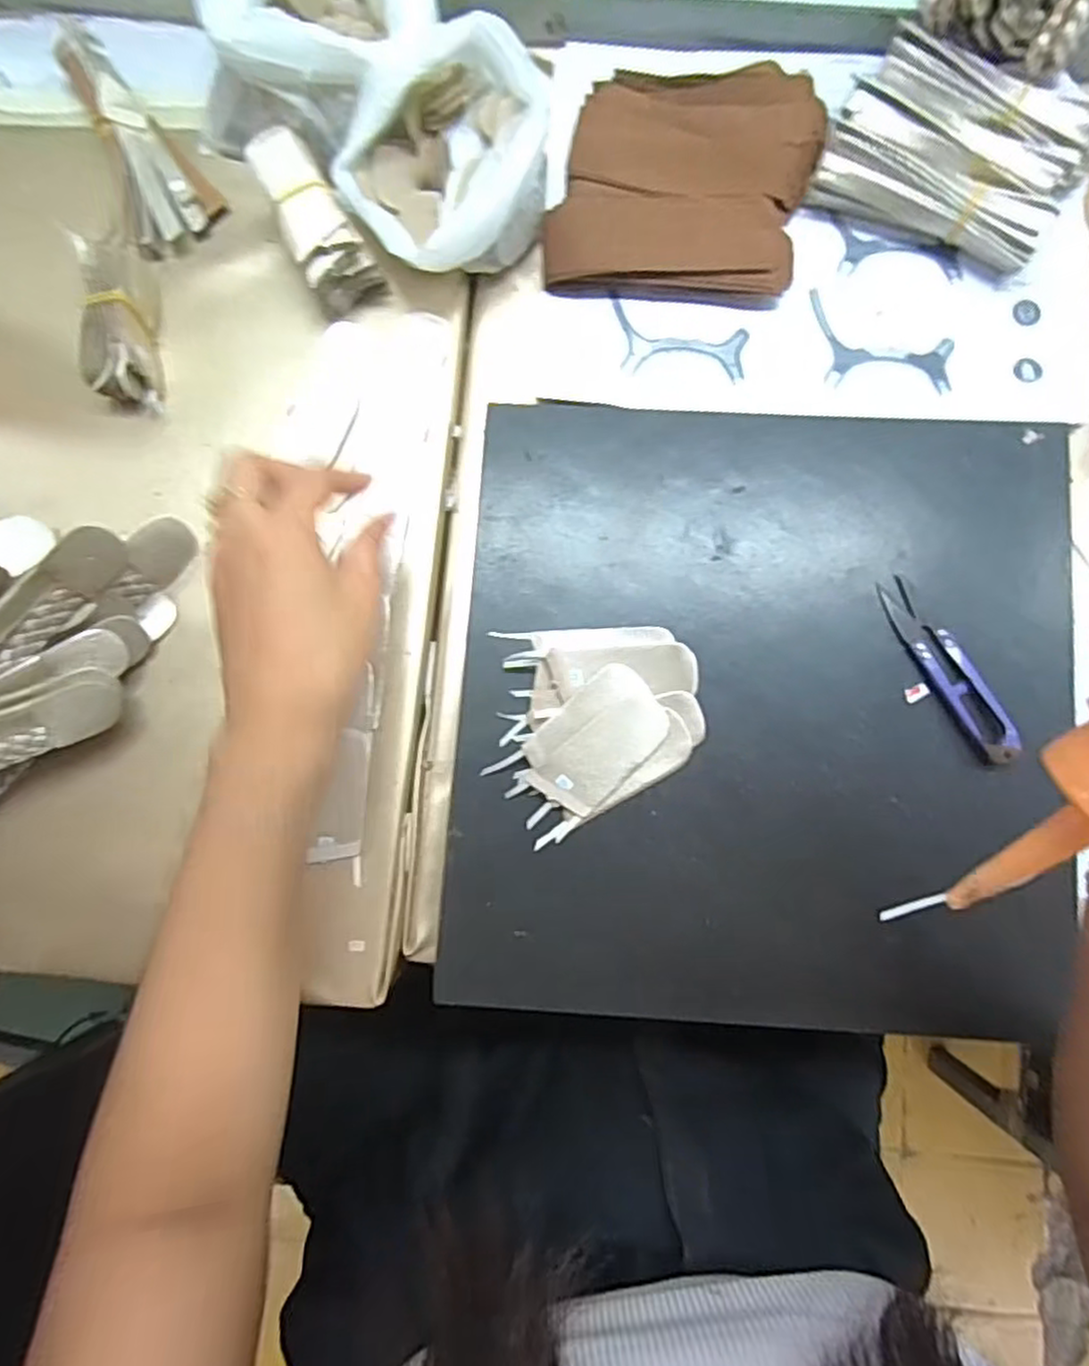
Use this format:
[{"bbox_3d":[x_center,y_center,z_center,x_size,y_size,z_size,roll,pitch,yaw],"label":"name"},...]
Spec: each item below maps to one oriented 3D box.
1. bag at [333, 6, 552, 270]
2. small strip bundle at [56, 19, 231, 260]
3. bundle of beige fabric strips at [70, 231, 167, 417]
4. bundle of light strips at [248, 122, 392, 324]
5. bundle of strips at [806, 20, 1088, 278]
[{"bbox_3d":[-0.051,-0.274,0.376,0.113,0.066,0.096,-41,84,-3],"label":"bag"},{"bbox_3d":[-0.229,-0.307,0.400,0.050,0.015,0.127,-26,84,-2],"label":"small strip bundle"},{"bbox_3d":[-0.227,-0.196,0.379,0.026,0.037,0.091,-5,83,1],"label":"bundle of beige fabric strips"},{"bbox_3d":[-0.123,-0.248,0.381,0.039,0.037,0.078,-28,84,-2],"label":"bundle of light strips"},{"bbox_3d":[0.227,-0.292,0.384,0.132,0.021,0.102,23,90,0],"label":"bundle of strips"}]

